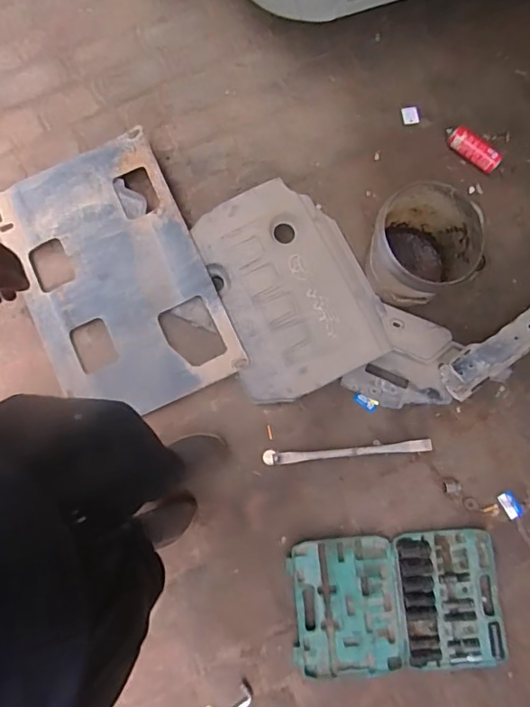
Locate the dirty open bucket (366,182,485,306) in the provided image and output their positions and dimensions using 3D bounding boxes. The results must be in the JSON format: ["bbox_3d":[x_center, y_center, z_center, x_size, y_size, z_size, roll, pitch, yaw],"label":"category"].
[{"bbox_3d":[0.386,-0.262,1.276,0.249,0.235,0.250,-37,82,-8],"label":"dirty open bucket"}]

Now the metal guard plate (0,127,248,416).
[{"bbox_3d":[-0.430,-0.199,1.446,0.512,0.040,0.781,-24,87,4],"label":"metal guard plate"}]

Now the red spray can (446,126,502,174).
[{"bbox_3d":[0.588,-0.573,1.426,0.169,0.047,0.069,33,80,5],"label":"red spray can"}]

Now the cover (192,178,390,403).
[{"bbox_3d":[0.062,-0.175,1.341,0.398,0.082,0.557,-26,80,-6],"label":"cover"}]

